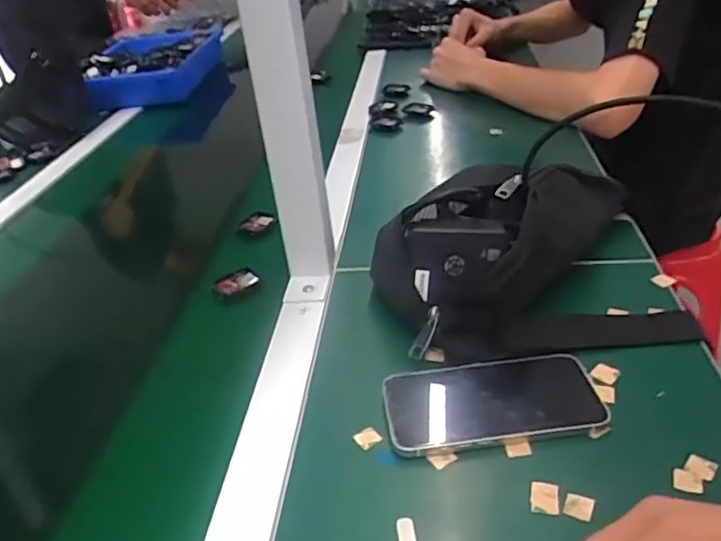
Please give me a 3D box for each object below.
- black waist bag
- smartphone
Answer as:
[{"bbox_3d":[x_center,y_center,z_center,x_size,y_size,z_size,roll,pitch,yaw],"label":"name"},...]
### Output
[{"bbox_3d":[0.135,-0.031,0.539,0.251,0.080,0.213,-10,32,-3],"label":"black waist bag"},{"bbox_3d":[0.092,0.089,0.435,0.147,0.012,0.074,-9,32,-2],"label":"smartphone"}]

